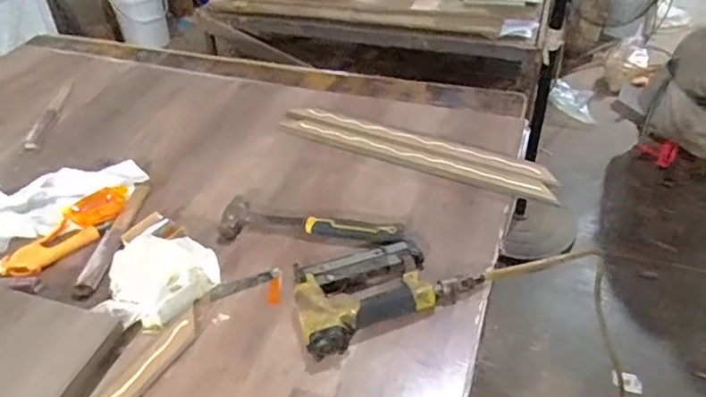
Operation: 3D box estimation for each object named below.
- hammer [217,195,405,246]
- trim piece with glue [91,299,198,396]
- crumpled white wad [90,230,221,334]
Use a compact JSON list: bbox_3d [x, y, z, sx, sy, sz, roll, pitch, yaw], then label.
[{"bbox_3d":[-0.064,0.040,0.867,0.279,0.040,0.079,5,42,8],"label":"hammer"},{"bbox_3d":[-0.261,0.211,0.691,0.057,0.016,0.220,18,45,21],"label":"trim piece with glue"},{"bbox_3d":[-0.268,0.108,0.780,0.158,0.055,0.111,-31,49,-29],"label":"crumpled white wad"}]

